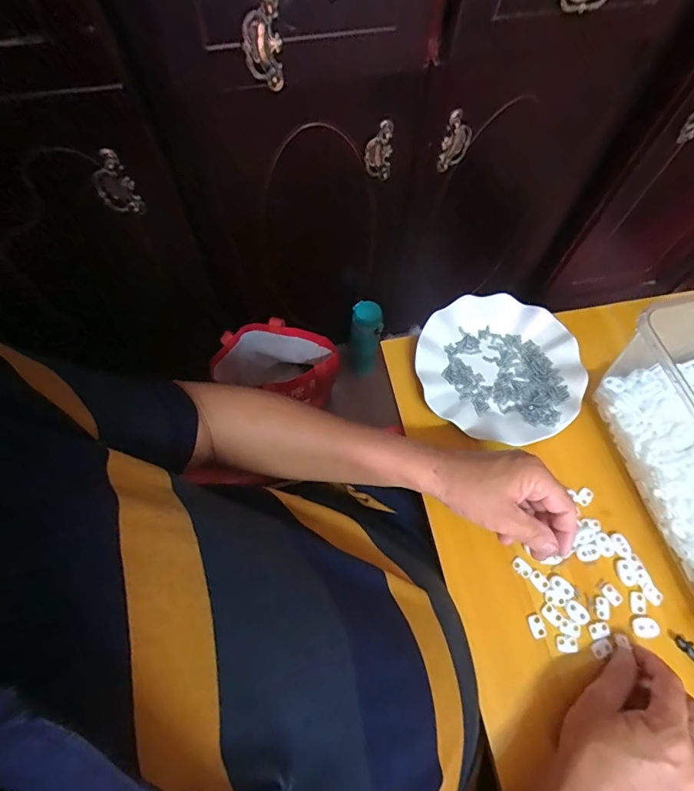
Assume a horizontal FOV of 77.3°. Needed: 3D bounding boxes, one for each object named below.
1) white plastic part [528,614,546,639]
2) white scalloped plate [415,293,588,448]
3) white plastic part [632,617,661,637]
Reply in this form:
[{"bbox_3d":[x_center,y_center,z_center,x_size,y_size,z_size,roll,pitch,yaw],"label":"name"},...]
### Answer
[{"bbox_3d":[0.174,0.212,0.397,0.013,0.004,0.019,-8,66,-5],"label":"white plastic part"},{"bbox_3d":[0.172,-0.031,0.496,0.178,0.022,0.179,1,66,-2],"label":"white scalloped plate"},{"bbox_3d":[0.274,0.212,0.397,0.024,0.004,0.017,3,66,-1],"label":"white plastic part"}]

